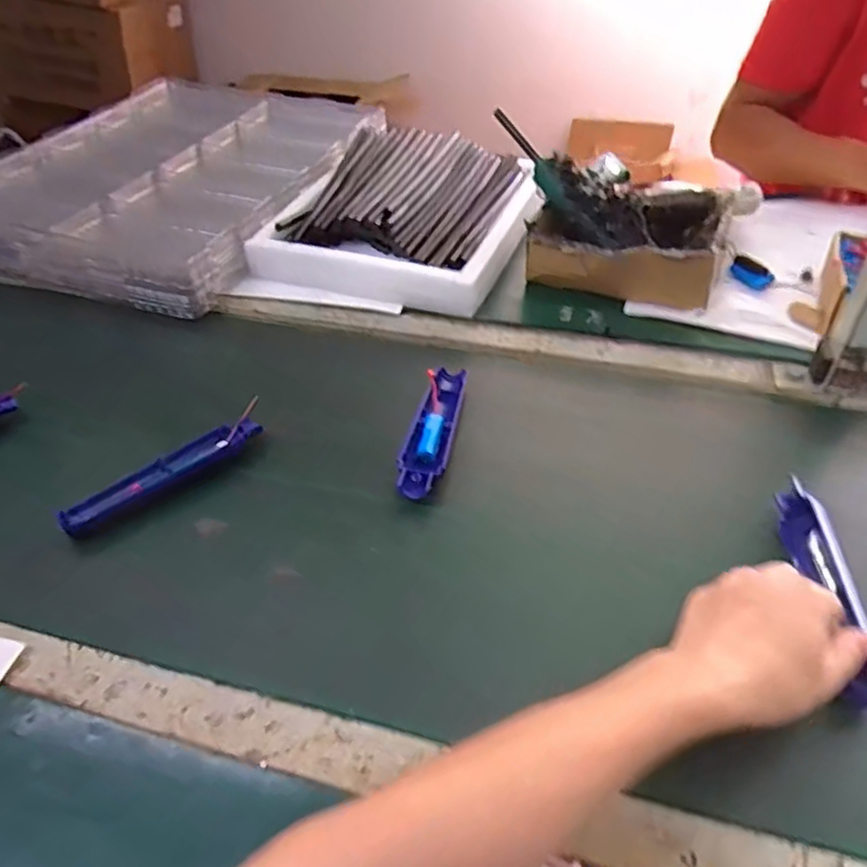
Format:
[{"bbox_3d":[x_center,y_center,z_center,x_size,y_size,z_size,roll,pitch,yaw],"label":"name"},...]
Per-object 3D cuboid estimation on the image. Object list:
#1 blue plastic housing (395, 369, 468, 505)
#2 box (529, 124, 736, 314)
[{"bbox_3d":[-0.001,-0.006,0.591,0.037,0.014,0.165,7,43,8],"label":"blue plastic housing"},{"bbox_3d":[0.231,-0.252,0.782,0.223,0.085,0.223,14,44,14],"label":"box"}]

